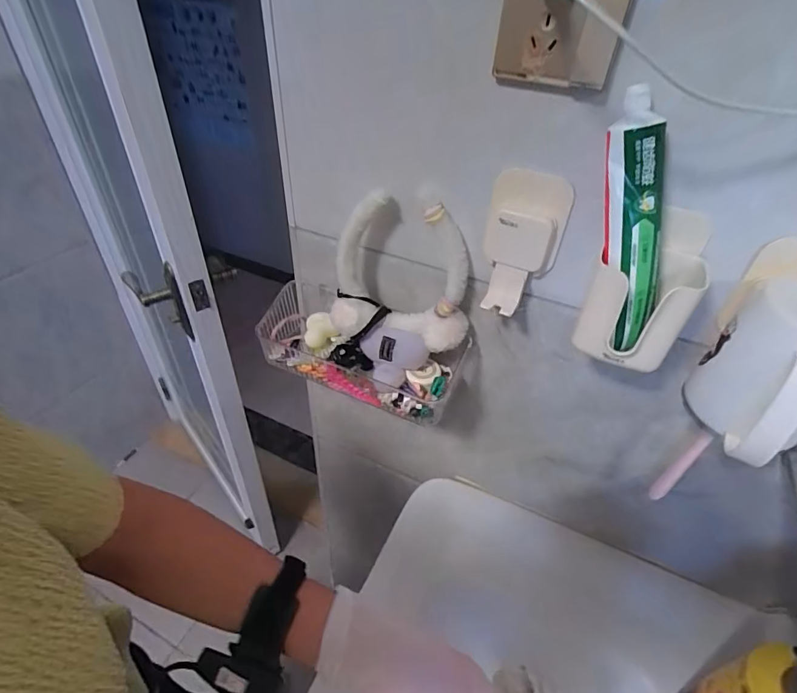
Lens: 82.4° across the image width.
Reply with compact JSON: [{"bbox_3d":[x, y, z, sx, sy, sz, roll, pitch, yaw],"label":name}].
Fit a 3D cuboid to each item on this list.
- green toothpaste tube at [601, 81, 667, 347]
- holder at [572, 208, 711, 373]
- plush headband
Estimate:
[{"bbox_3d":[0.177,-0.088,0.348,0.033,0.193,0.039,-22,24,-27],"label":"green toothpaste tube"},{"bbox_3d":[0.198,-0.045,0.373,0.086,0.103,0.077,13,42,10],"label":"holder"},{"bbox_3d":[-0.004,-0.058,0.483,0.146,0.173,0.093,26,46,24],"label":"plush headband"}]

